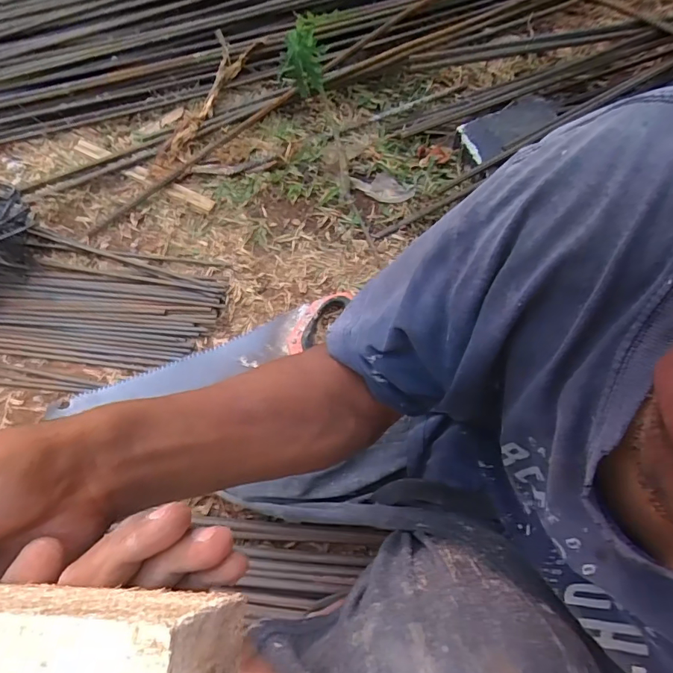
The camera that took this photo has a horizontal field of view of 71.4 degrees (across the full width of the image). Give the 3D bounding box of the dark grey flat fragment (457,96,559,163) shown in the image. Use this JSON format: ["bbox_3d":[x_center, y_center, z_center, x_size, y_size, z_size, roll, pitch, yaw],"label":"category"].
[{"bbox_3d":[0.359,-0.436,0.967,0.208,0.013,0.109,-26,61,-5],"label":"dark grey flat fragment"}]

